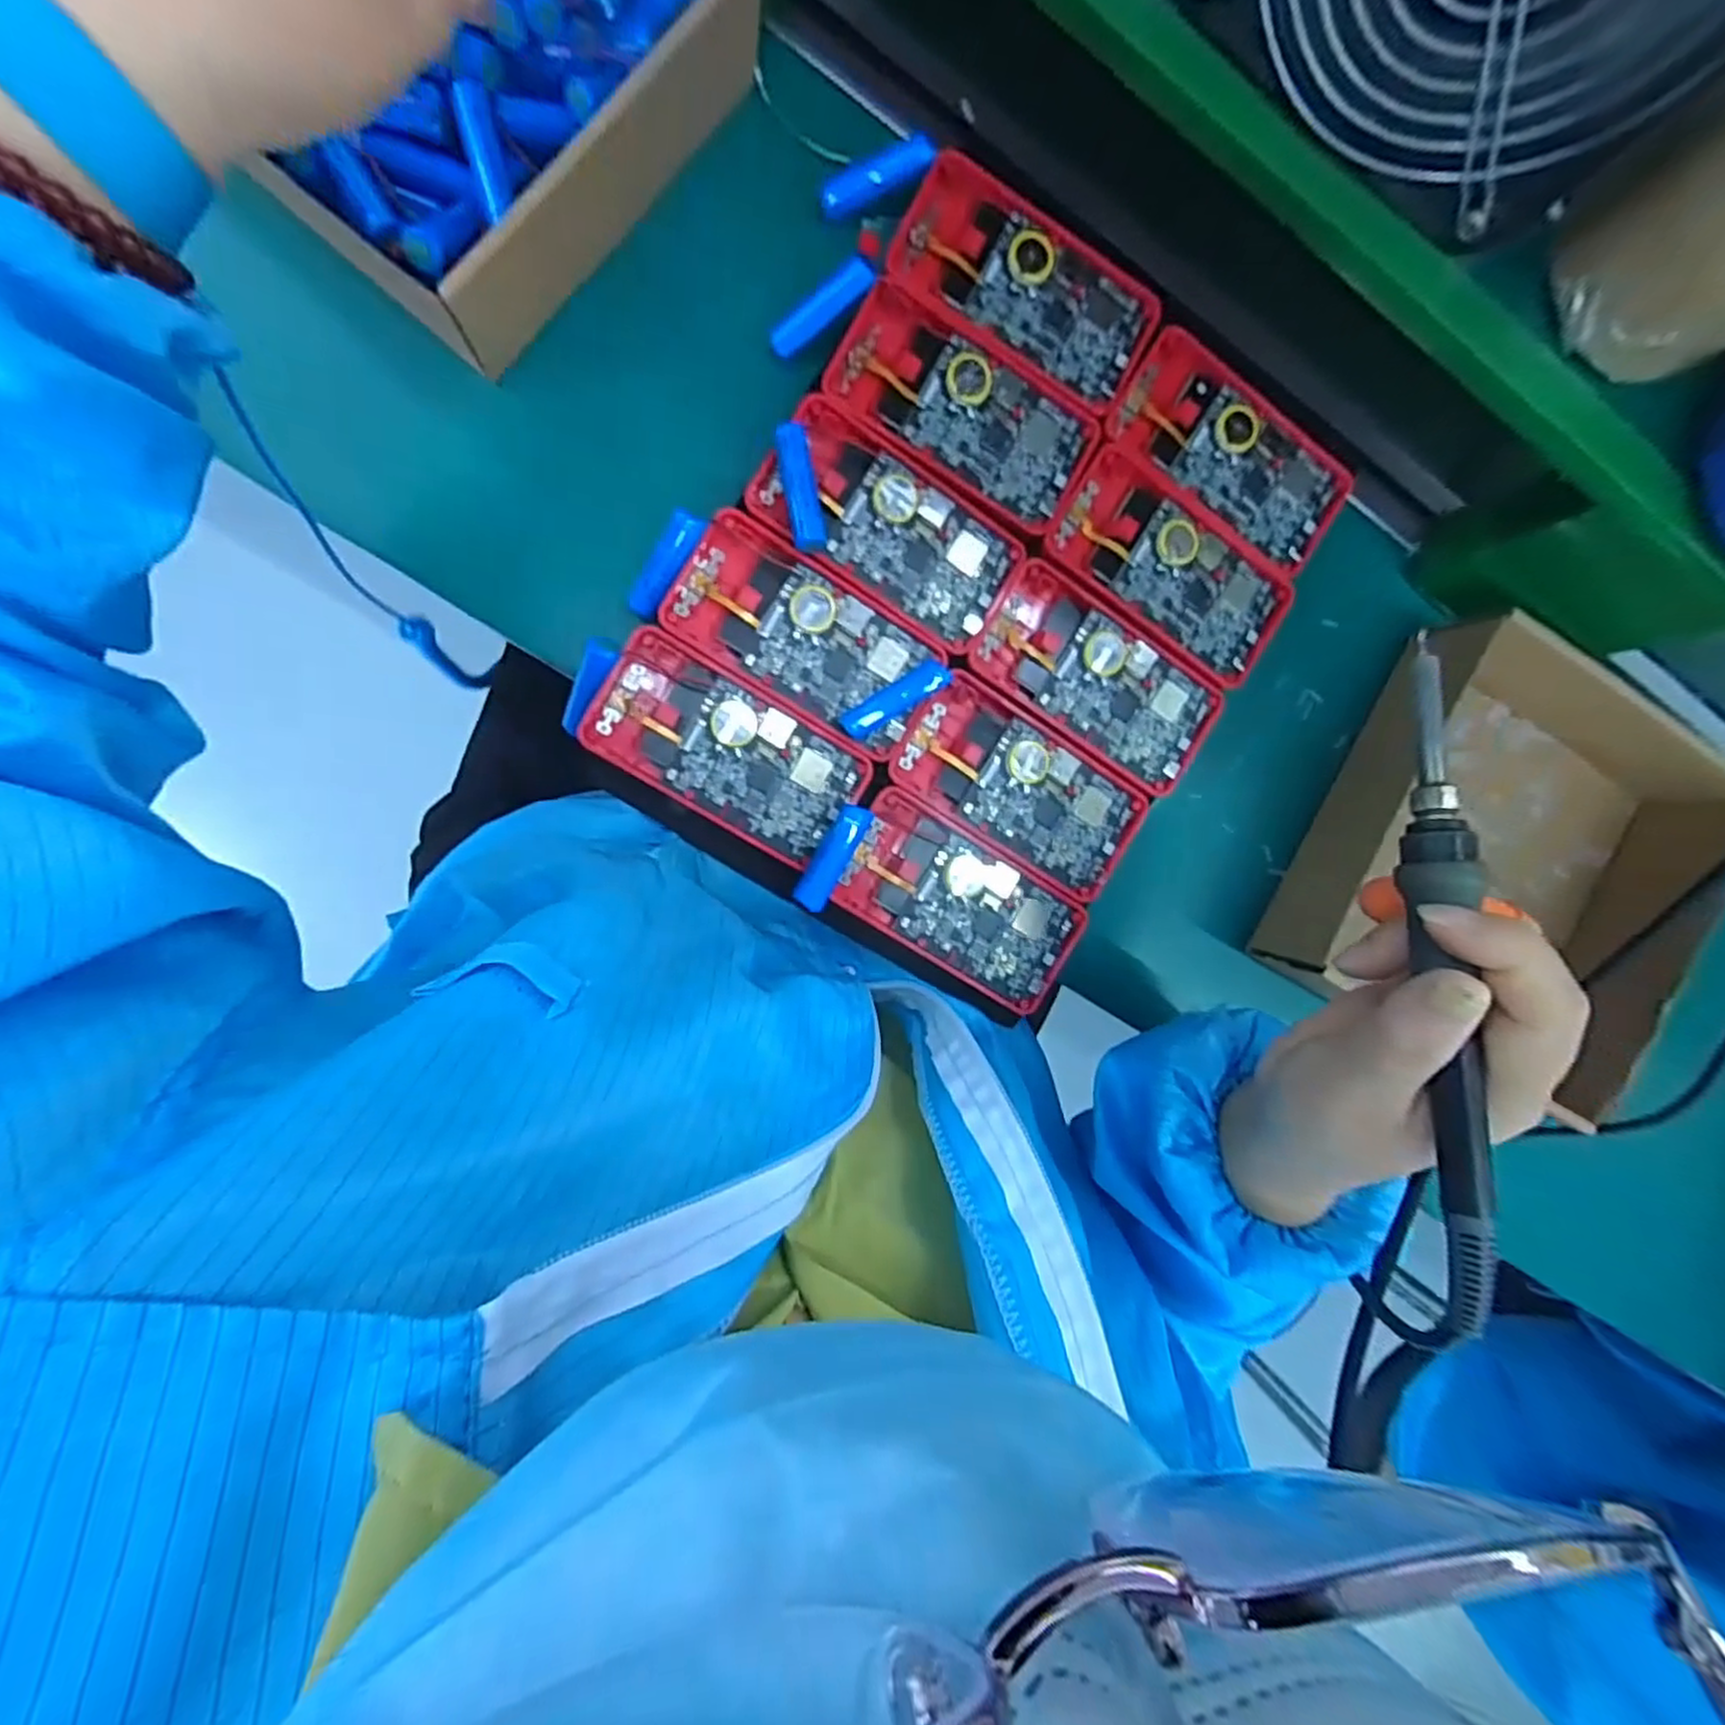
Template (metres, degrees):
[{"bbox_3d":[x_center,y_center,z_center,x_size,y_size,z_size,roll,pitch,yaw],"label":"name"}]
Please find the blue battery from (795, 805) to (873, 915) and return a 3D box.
[{"bbox_3d":[-0.013,-0.003,0.341,0.018,0.015,0.051,30,89,-9],"label":"blue battery"}]

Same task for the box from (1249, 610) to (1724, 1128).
[{"bbox_3d":[0.349,0.013,0.390,0.174,0.056,0.189,26,90,-9],"label":"box"}]

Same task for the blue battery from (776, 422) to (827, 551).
[{"bbox_3d":[-0.027,-0.164,0.324,0.015,0.017,0.052,-11,96,-7],"label":"blue battery"}]

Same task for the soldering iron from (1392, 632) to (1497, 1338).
[{"bbox_3d":[0.176,0.032,0.223,0.017,0.015,0.207,3,84,-7],"label":"soldering iron"}]

